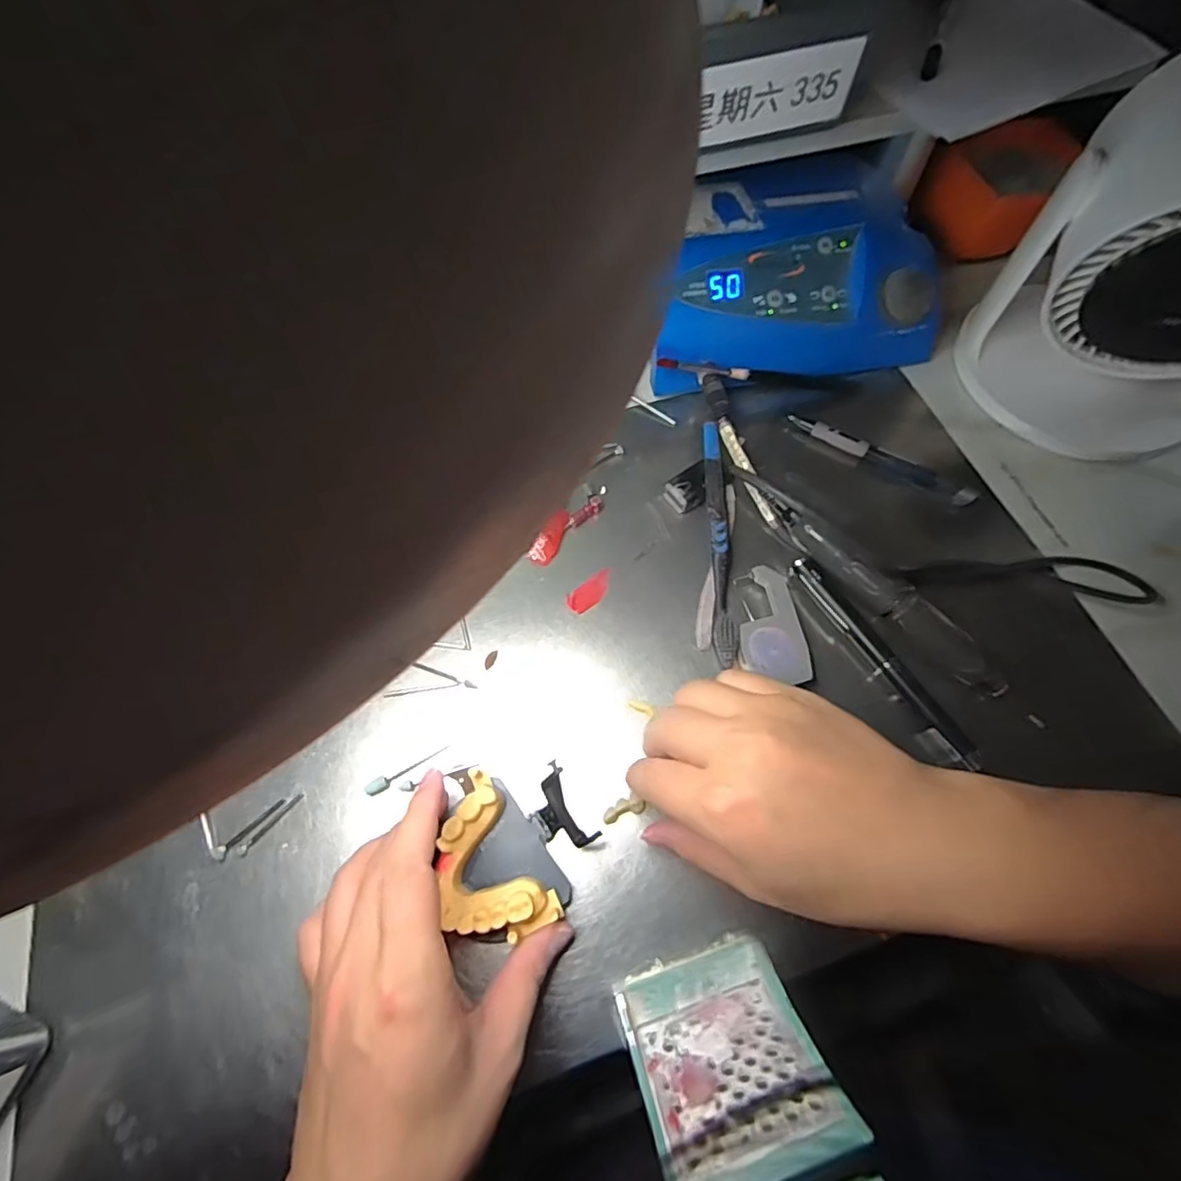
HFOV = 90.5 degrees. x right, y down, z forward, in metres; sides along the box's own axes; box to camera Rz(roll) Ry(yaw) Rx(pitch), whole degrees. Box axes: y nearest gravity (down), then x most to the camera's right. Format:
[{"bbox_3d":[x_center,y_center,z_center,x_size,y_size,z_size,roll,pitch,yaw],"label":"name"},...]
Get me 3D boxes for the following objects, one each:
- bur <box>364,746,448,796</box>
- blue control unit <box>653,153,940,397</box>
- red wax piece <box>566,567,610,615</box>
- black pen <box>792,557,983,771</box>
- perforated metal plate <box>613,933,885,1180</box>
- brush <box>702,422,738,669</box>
[{"bbox_3d":[-0.100,0.098,0.319,0.046,0.005,0.007,-27,68,-11],"label":"bur"},{"bbox_3d":[0.142,-0.240,0.445,0.219,0.073,0.154,-12,65,-5],"label":"blue control unit"},{"bbox_3d":[0.001,0.000,0.372,0.036,0.004,0.016,-37,69,-16],"label":"red wax piece"},{"bbox_3d":[0.170,0.037,0.342,0.012,0.006,0.145,-30,67,-13],"label":"black pen"},{"bbox_3d":[0.058,0.199,0.239,0.073,0.103,0.022,-14,104,-8],"label":"perforated metal plate"},{"bbox_3d":[0.083,-0.033,0.376,0.014,0.020,0.164,1,64,1],"label":"brush"}]

